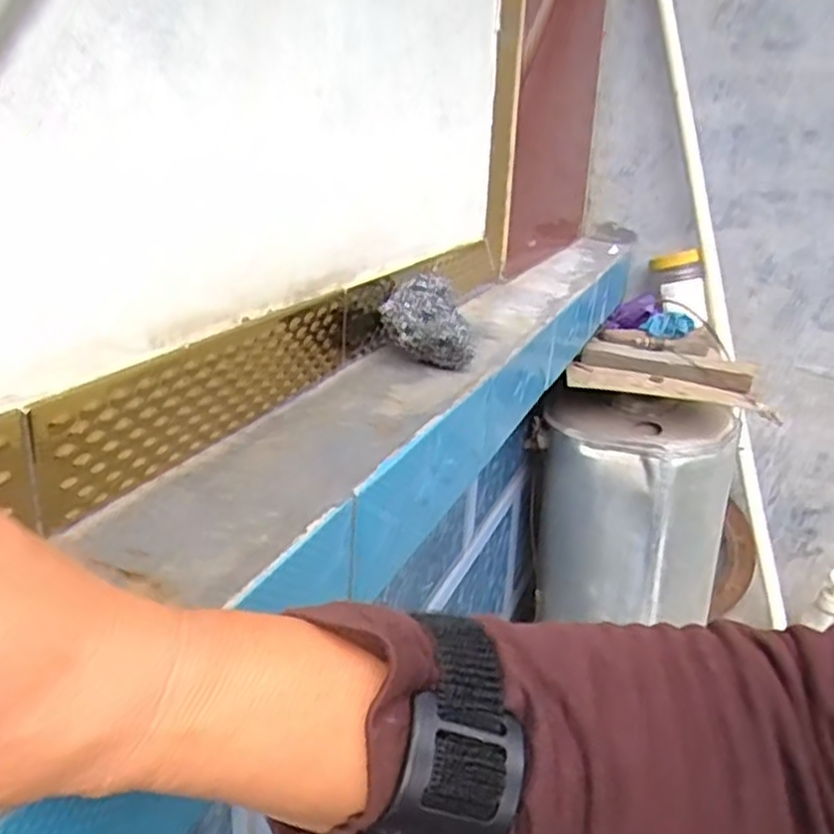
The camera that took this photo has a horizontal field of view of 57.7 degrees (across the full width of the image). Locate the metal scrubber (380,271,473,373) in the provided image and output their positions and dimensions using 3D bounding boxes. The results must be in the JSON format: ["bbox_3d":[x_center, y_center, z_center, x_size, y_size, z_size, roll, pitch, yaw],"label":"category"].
[{"bbox_3d":[0.008,-0.066,0.517,0.063,0.048,0.073,3,20,0],"label":"metal scrubber"}]

